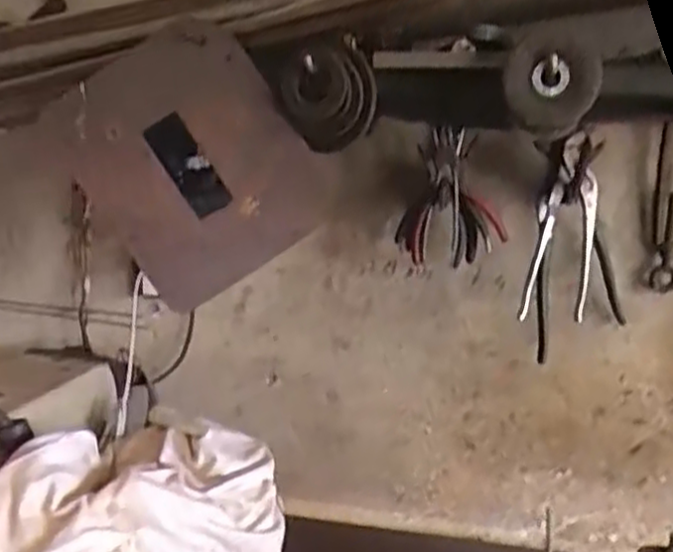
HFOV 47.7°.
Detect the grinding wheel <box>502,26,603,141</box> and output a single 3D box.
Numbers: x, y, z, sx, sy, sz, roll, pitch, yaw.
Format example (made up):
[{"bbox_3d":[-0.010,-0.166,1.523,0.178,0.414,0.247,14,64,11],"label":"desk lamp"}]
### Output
[{"bbox_3d":[0.165,-0.145,0.585,0.070,0.085,0.019,2,32,2],"label":"grinding wheel"}]

